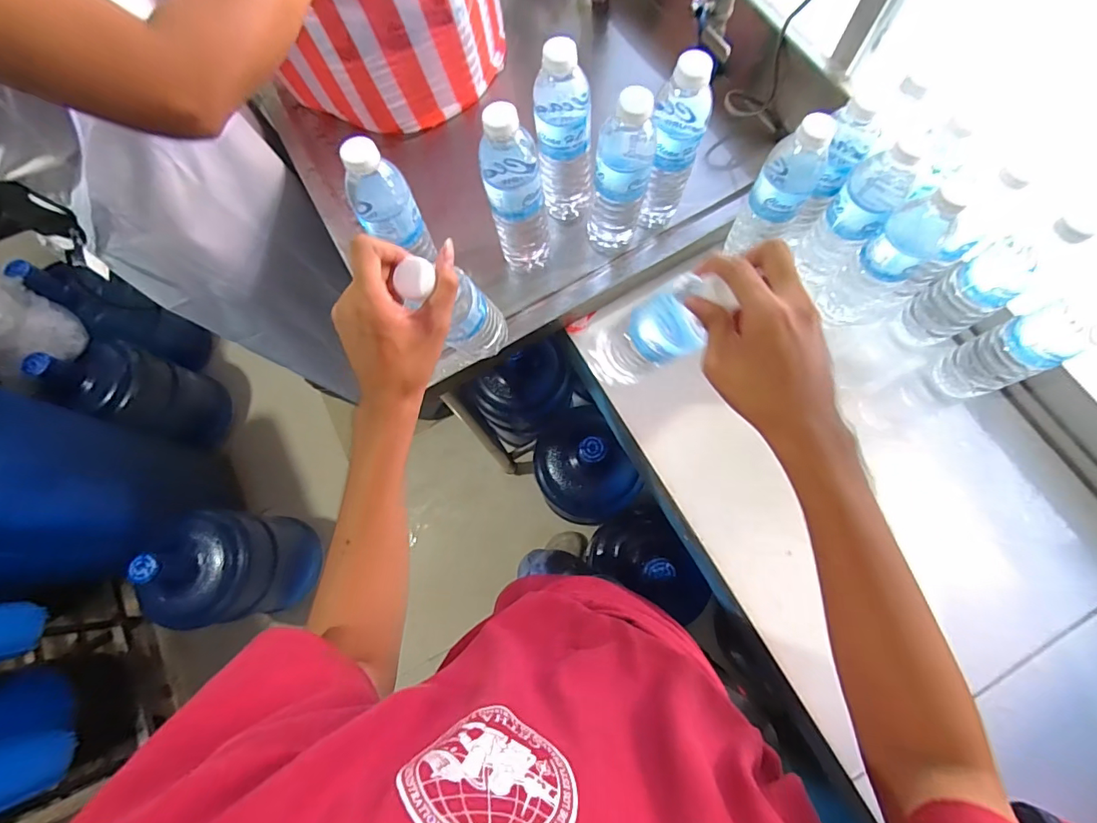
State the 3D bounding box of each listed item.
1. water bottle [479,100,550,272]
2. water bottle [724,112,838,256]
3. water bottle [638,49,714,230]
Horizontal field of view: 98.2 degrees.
[{"bbox_3d":[-0.035,-0.232,0.528,0.067,0.215,0.055,-6,73,0],"label":"water bottle"},{"bbox_3d":[0.260,-0.239,0.531,0.064,0.171,0.055,17,75,6],"label":"water bottle"},{"bbox_3d":[0.132,-0.273,0.525,0.052,0.212,0.051,18,75,7],"label":"water bottle"}]

